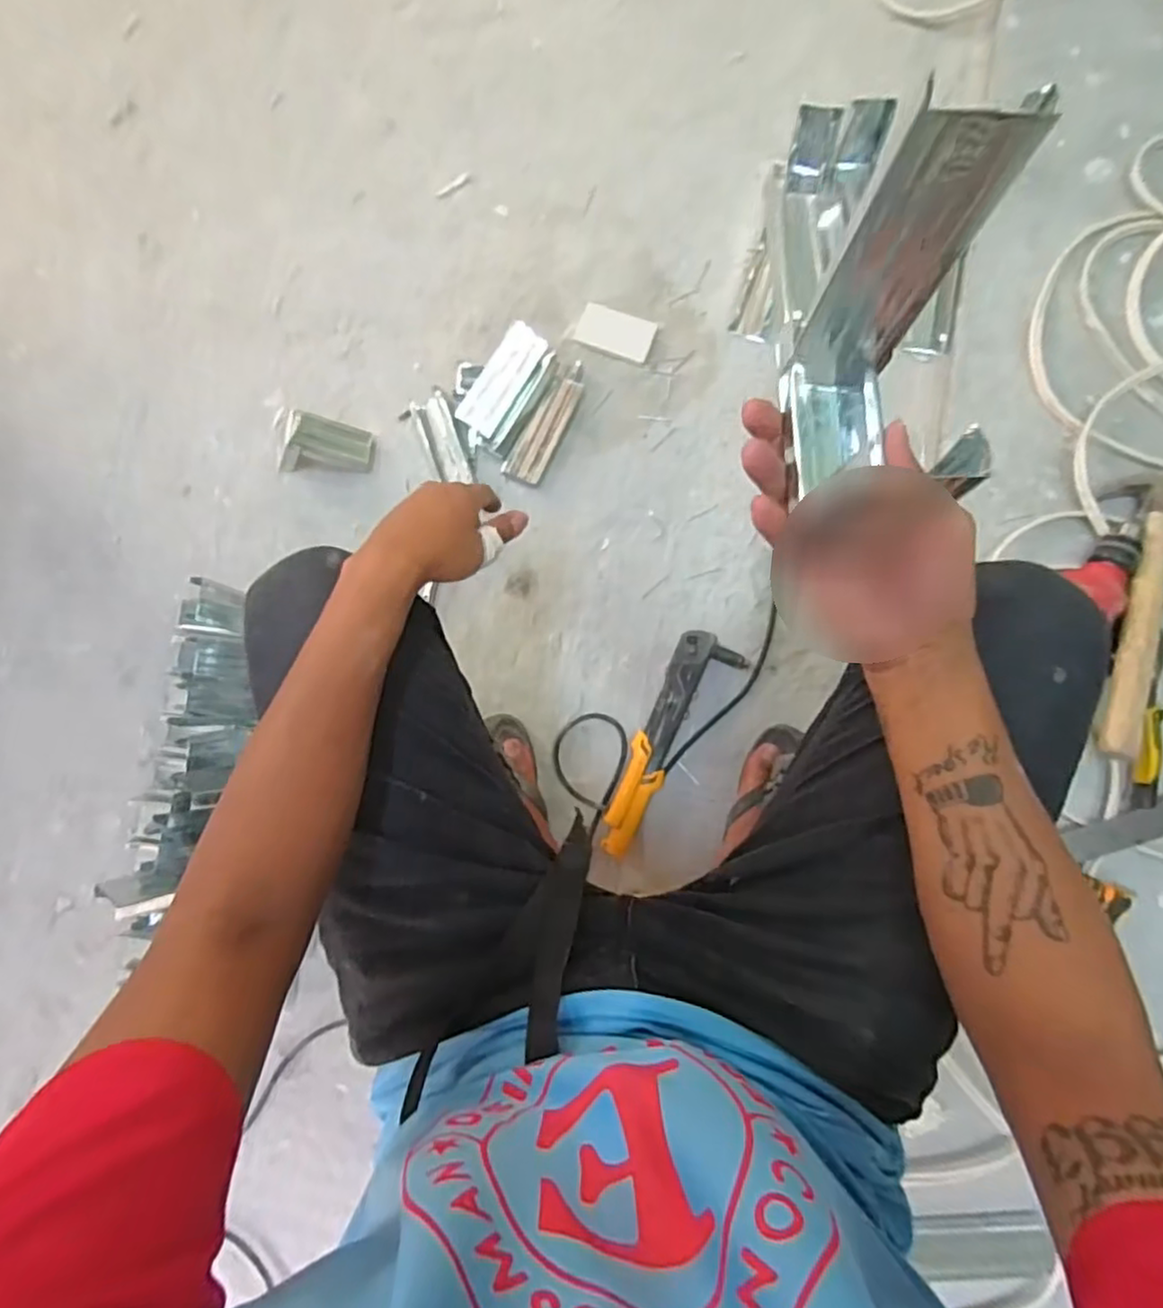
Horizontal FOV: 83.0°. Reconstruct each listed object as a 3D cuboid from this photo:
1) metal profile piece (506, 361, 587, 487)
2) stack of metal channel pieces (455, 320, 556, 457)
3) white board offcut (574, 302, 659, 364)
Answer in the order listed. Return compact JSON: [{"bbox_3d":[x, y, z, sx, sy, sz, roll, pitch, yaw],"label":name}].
[{"bbox_3d":[-0.041,-0.291,0.829,0.046,0.017,0.161,28,88,7],"label":"metal profile piece"},{"bbox_3d":[-0.095,-0.331,0.824,0.078,0.036,0.150,32,90,8],"label":"stack of metal channel pieces"},{"bbox_3d":[0.044,-0.408,0.836,0.096,0.004,0.057,18,87,7],"label":"white board offcut"}]

